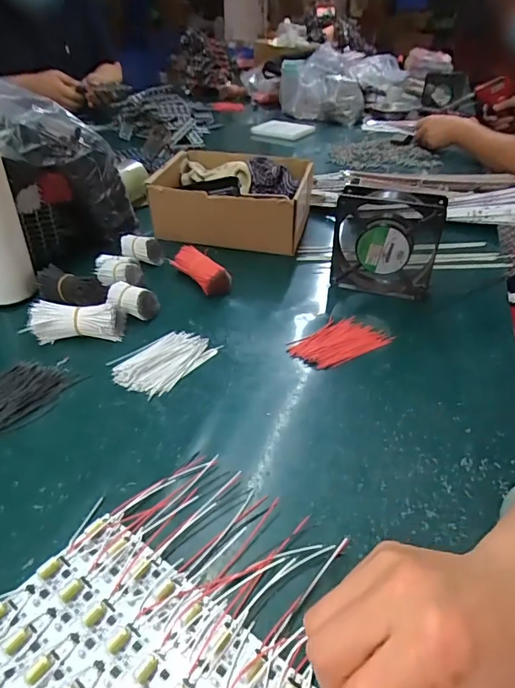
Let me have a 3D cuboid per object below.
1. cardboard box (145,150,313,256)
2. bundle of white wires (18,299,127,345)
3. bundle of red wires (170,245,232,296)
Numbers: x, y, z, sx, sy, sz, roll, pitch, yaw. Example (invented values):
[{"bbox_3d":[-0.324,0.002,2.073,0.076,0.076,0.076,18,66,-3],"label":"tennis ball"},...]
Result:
[{"bbox_3d":[-0.036,-0.222,0.700,0.220,0.090,0.183,9,37,10],"label":"cardboard box"},{"bbox_3d":[-0.195,-0.025,0.490,0.096,0.034,0.034,-2,36,-5],"label":"bundle of white wires"},{"bbox_3d":[-0.071,-0.095,0.585,0.032,0.034,0.093,-25,44,-31],"label":"bundle of red wires"}]

